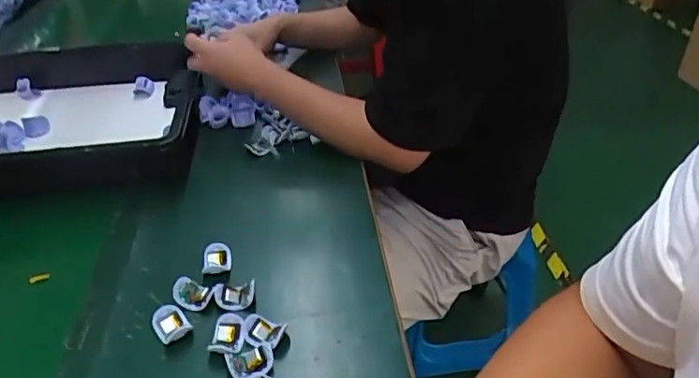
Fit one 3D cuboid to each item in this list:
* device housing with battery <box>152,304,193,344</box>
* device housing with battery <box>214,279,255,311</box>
[{"bbox_3d":[-0.183,0.137,0.535,0.033,0.018,0.038,-22,42,-24],"label":"device housing with battery"},{"bbox_3d":[-0.124,0.114,0.564,0.042,0.016,0.032,-1,38,1],"label":"device housing with battery"}]

